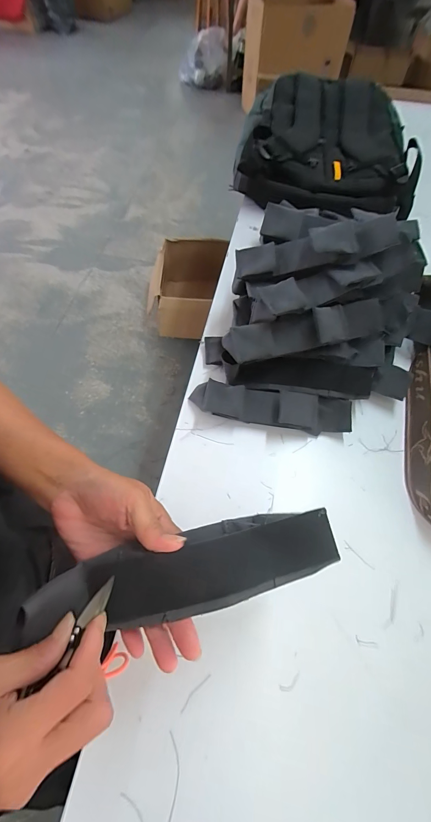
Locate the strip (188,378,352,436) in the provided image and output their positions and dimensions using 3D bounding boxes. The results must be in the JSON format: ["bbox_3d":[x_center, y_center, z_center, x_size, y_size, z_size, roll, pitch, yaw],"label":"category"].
[{"bbox_3d":[0.072,-0.004,0.429,0.205,0.033,0.048,9,62,3],"label":"strip"}]

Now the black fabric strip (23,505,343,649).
[{"bbox_3d":[-0.018,0.113,0.227,0.212,0.027,0.051,-11,63,-5],"label":"black fabric strip"}]

